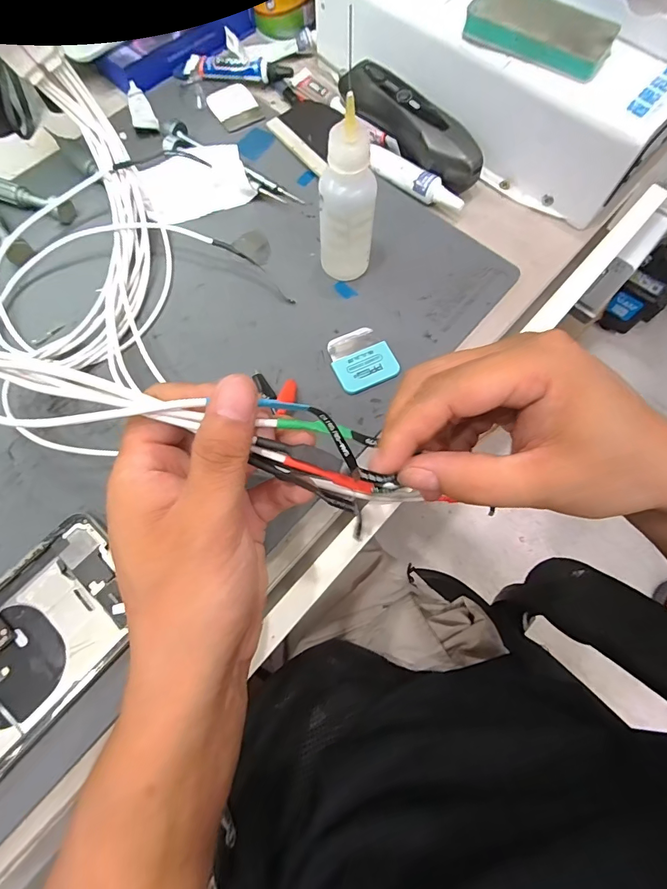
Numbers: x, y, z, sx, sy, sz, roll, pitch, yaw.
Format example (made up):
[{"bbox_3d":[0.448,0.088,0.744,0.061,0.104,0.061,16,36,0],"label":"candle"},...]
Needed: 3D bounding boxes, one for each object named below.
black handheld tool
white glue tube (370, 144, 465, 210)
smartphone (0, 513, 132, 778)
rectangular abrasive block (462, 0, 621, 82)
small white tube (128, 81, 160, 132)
[{"bbox_3d":[0.055,-0.246,0.318,0.029,0.030,0.141,-42,77,-13],"label":"black handheld tool"},{"bbox_3d":[0.060,-0.202,0.315,0.085,0.014,0.019,40,76,12],"label":"white glue tube"},{"bbox_3d":[-0.170,0.115,0.212,0.076,0.009,0.148,39,76,12],"label":"smartphone"},{"bbox_3d":[0.133,-0.267,0.265,0.090,0.021,0.033,30,74,9],"label":"rectangular abrasive block"},{"bbox_3d":[-0.160,-0.280,0.343,0.018,0.008,0.054,-19,73,-6],"label":"small white tube"}]

